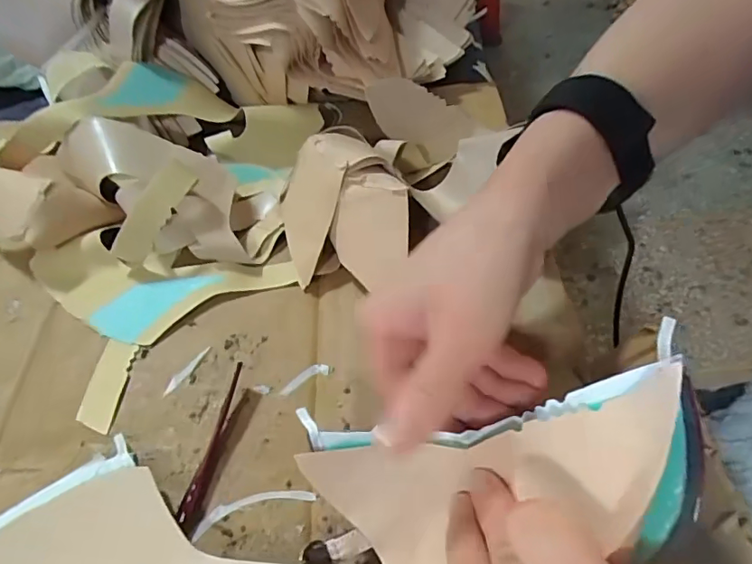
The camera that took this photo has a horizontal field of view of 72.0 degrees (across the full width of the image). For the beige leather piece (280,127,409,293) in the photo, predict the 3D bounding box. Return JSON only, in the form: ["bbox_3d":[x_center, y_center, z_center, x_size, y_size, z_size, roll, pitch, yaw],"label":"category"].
[{"bbox_3d":[-0.020,-0.047,0.314,0.075,0.059,0.095,-6,51,-1],"label":"beige leather piece"}]

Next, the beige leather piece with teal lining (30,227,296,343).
[{"bbox_3d":[-0.135,0.003,0.307,0.160,0.018,0.063,5,52,8],"label":"beige leather piece with teal lining"}]

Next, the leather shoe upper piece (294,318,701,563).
[{"bbox_3d":[0.047,0.073,0.186,0.141,0.047,0.070,-26,48,20],"label":"leather shoe upper piece"}]

